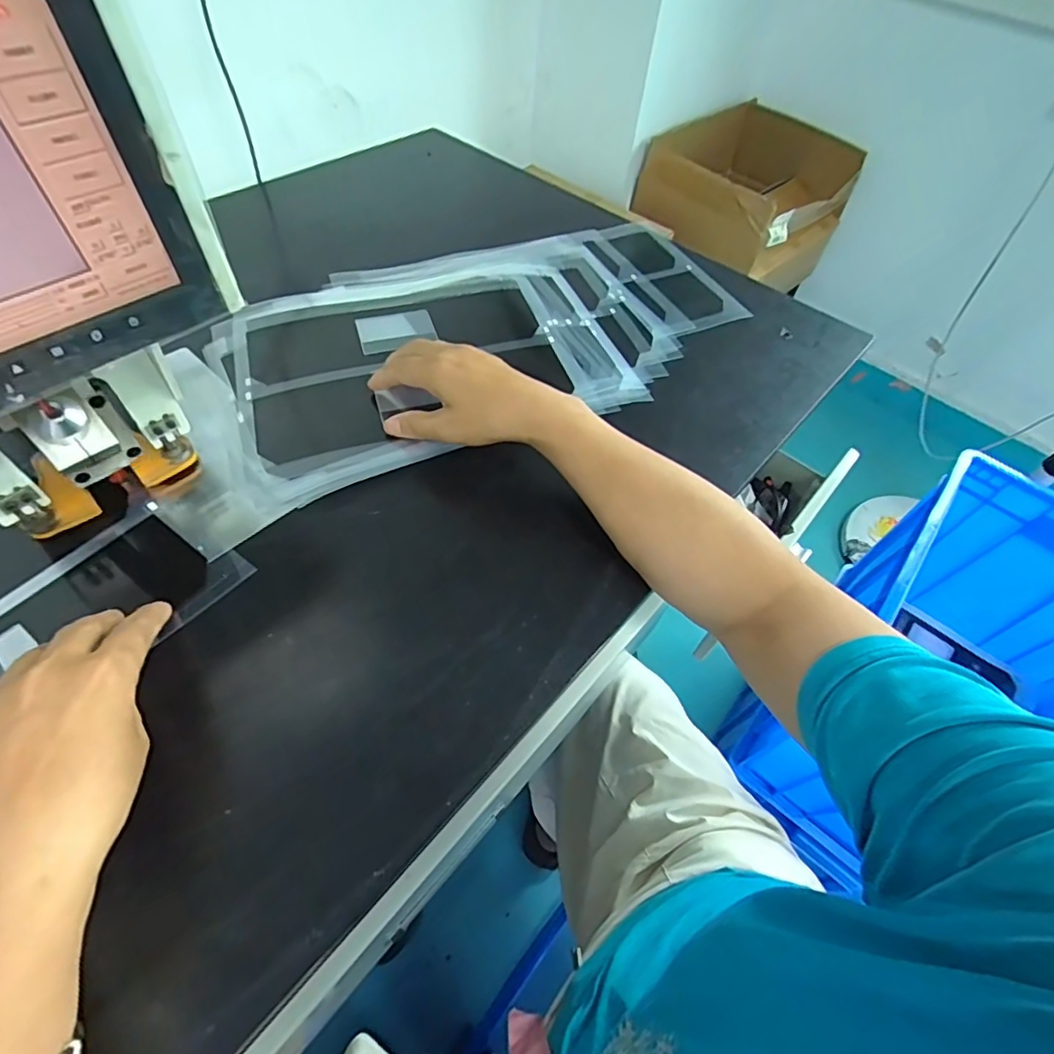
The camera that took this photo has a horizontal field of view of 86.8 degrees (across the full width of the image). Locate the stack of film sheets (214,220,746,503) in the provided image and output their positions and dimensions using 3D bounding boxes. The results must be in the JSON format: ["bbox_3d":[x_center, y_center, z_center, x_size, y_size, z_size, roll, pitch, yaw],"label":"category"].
[{"bbox_3d":[-0.023,-0.201,0.547,0.525,0.029,0.295,-28,60,-24],"label":"stack of film sheets"}]

